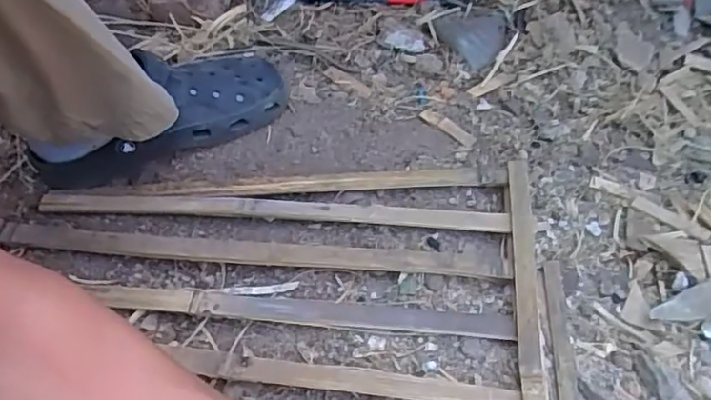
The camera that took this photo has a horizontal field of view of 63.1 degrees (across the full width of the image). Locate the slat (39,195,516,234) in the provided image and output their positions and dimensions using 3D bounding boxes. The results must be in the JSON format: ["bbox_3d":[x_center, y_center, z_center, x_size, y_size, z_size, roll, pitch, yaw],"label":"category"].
[{"bbox_3d":[-0.087,0.011,0.578,0.466,0.020,0.020,3,51,6],"label":"slat"}]

